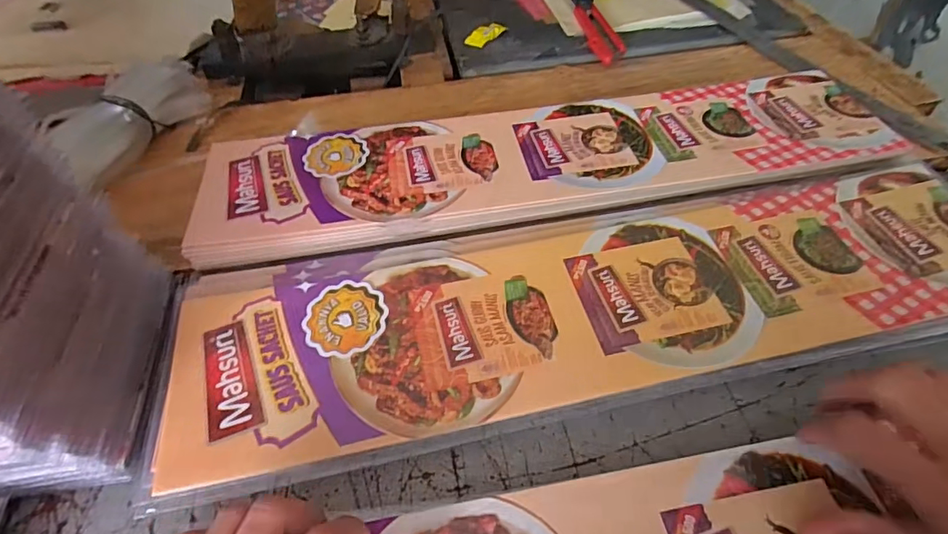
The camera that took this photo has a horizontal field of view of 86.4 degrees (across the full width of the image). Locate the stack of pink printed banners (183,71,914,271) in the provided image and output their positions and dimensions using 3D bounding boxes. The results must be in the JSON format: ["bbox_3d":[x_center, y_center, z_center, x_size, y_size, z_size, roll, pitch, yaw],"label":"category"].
[{"bbox_3d":[0.059,-0.095,0.414,0.546,0.014,0.132,-10,54,-6],"label":"stack of pink printed banners"}]

